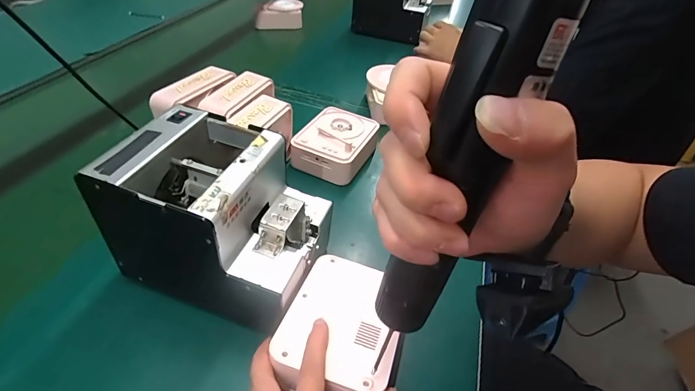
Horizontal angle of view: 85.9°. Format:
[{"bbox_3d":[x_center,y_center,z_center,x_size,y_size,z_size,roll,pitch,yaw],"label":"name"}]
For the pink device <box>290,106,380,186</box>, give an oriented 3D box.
[{"bbox_3d":[-0.010,-0.080,0.570,0.111,0.046,0.127,18,44,15],"label":"pink device"}]

